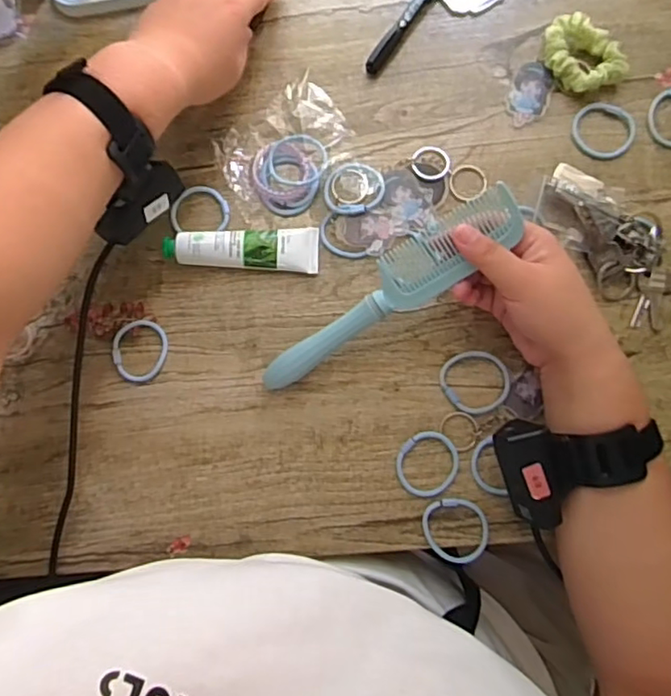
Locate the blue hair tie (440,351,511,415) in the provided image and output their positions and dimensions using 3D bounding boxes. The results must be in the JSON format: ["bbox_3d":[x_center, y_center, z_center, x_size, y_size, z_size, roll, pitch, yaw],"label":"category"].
[{"bbox_3d":[0.107,0.026,0.457,0.052,0.005,0.047,38,86,8],"label":"blue hair tie"}]

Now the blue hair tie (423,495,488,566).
[{"bbox_3d":[0.090,0.136,0.443,0.047,0.006,0.048,-1,82,4],"label":"blue hair tie"}]

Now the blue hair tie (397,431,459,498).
[{"bbox_3d":[0.069,0.088,0.450,0.045,0.005,0.049,2,82,4],"label":"blue hair tie"}]

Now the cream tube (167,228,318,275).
[{"bbox_3d":[-0.075,-0.078,0.477,0.120,0.025,0.034,-2,82,4],"label":"cream tube"}]

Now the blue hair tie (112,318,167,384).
[{"bbox_3d":[-0.158,0.002,0.482,0.044,0.005,0.051,3,82,5],"label":"blue hair tie"}]

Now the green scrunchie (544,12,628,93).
[{"bbox_3d":[0.198,-0.235,0.481,0.069,0.021,0.050,40,86,8],"label":"green scrunchie"}]

